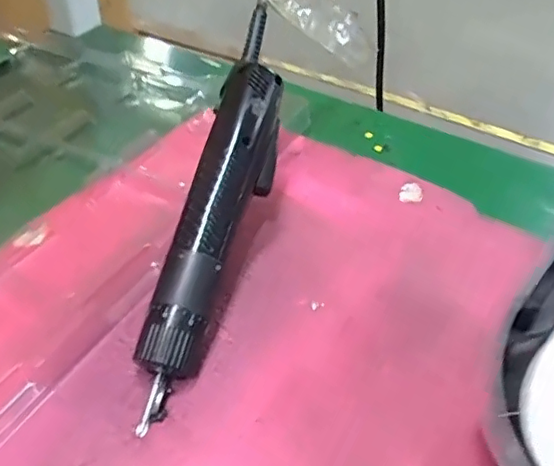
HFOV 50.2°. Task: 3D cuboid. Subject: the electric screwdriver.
[{"bbox_3d":[-0.031,-0.017,0.343,0.036,0.029,0.245,11,67,10],"label":"electric screwdriver"}]

